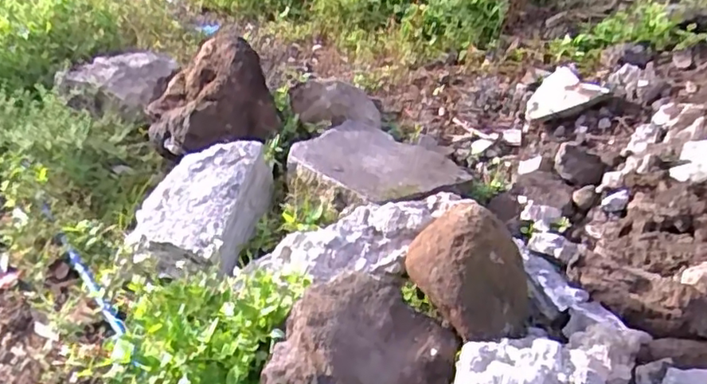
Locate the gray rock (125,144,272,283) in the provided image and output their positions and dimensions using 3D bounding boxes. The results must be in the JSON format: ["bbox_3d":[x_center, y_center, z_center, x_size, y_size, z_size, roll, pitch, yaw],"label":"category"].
[{"bbox_3d":[-0.363,0.054,1.438,0.266,0.129,0.438,0,41,7],"label":"gray rock"}]

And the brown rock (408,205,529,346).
[{"bbox_3d":[0.202,0.142,1.094,0.215,0.140,0.237,1,41,8],"label":"brown rock"}]

